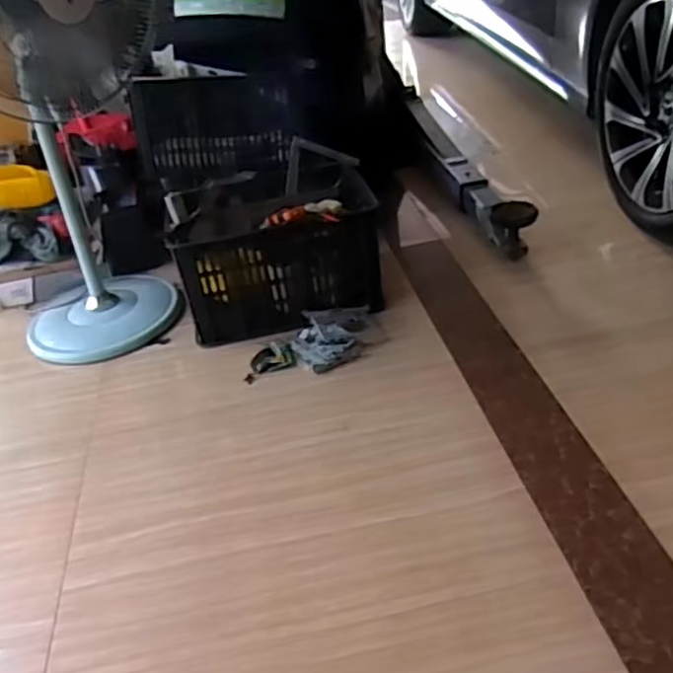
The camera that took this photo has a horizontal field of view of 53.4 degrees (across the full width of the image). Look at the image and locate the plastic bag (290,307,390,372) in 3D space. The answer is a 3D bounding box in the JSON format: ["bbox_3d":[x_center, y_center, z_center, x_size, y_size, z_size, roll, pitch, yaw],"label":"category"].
[{"bbox_3d":[0.004,-0.001,1.588,0.222,0.048,0.198,-10,33,-4],"label":"plastic bag"}]

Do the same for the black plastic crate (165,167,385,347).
[{"bbox_3d":[-0.145,-0.218,1.715,0.479,0.299,0.289,-10,33,-4],"label":"black plastic crate"}]

